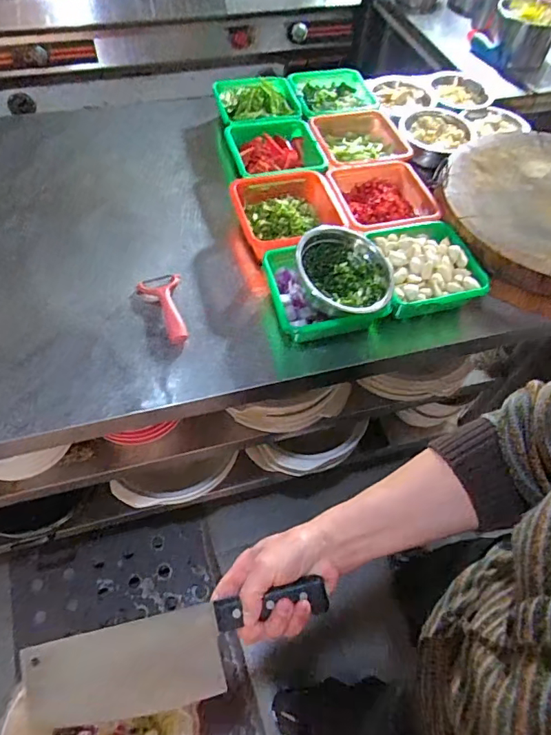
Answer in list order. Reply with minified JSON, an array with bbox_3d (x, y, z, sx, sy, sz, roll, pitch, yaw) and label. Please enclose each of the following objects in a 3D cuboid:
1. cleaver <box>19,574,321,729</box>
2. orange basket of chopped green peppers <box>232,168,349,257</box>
[{"bbox_3d":[-0.090,0.250,0.431,0.277,0.021,0.082,-19,83,2],"label":"cleaver"},{"bbox_3d":[0.024,-0.270,0.875,0.186,0.057,0.183,-14,59,-12],"label":"orange basket of chopped green peppers"}]

